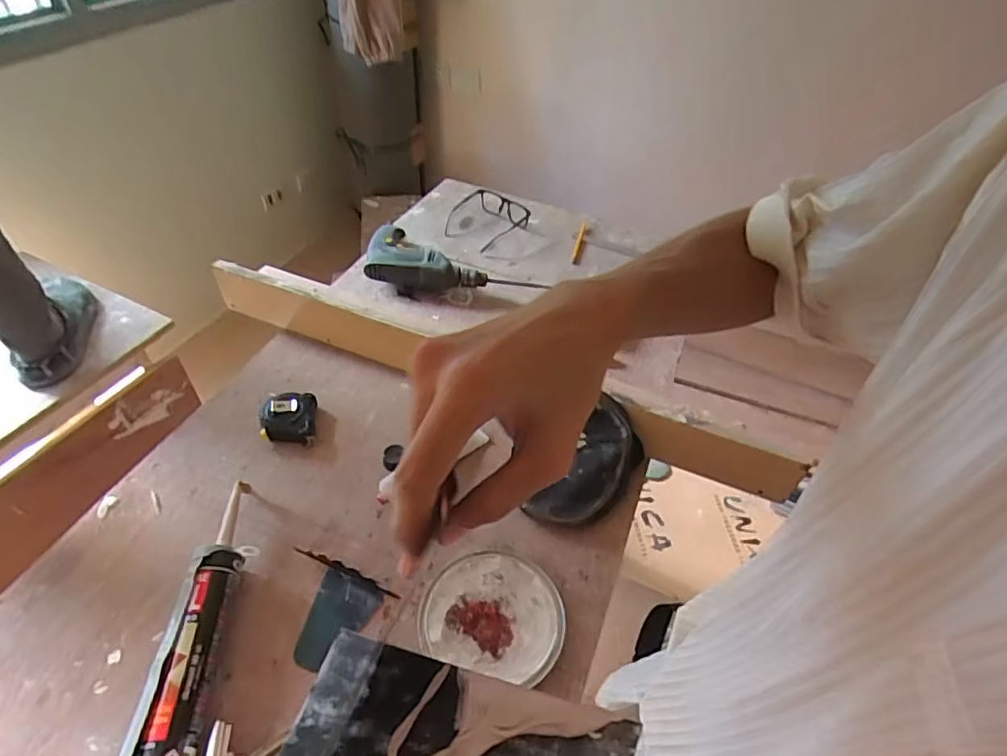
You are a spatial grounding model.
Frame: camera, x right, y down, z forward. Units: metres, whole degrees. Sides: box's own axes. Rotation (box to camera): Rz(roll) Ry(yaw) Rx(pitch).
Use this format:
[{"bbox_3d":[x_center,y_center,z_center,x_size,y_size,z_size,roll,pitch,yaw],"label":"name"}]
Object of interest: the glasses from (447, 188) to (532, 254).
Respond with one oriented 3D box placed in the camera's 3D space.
[{"bbox_3d":[-0.045,-0.327,1.148,0.162,0.044,0.151,35,54,26],"label":"glasses"}]

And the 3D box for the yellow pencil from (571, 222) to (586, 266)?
[{"bbox_3d":[0.150,-0.266,1.121,0.014,0.010,0.155,11,47,6],"label":"yellow pencil"}]

